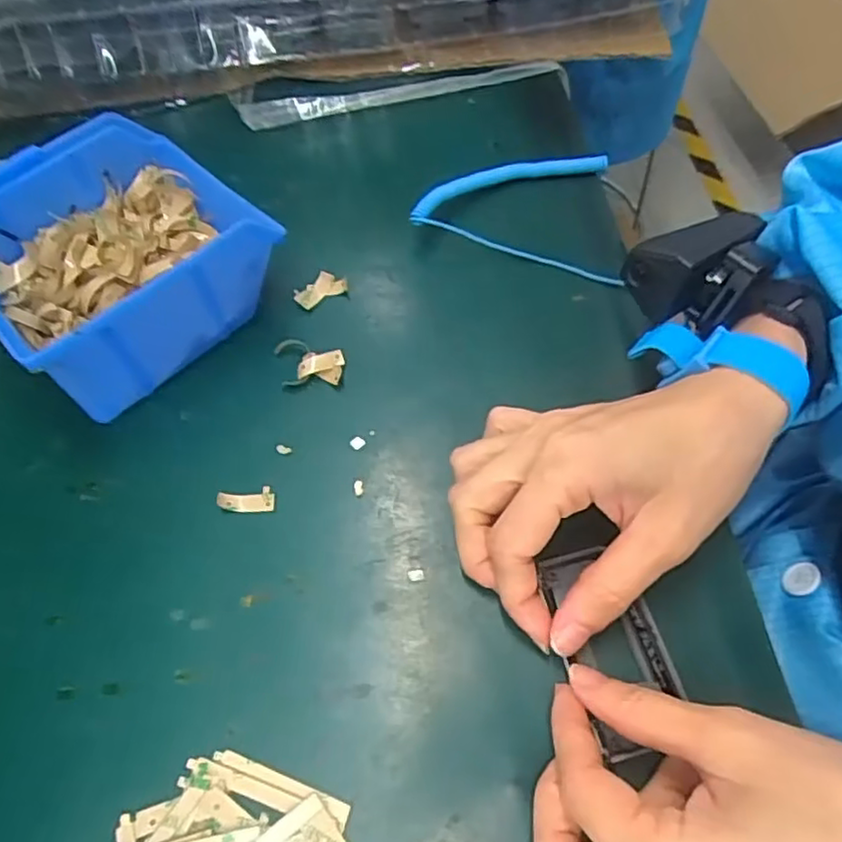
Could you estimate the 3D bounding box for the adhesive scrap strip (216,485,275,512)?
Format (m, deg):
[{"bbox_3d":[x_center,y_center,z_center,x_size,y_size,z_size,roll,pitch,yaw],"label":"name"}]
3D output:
[{"bbox_3d":[-0.080,0.035,0.301,0.026,0.004,0.012,-3,59,4],"label":"adhesive scrap strip"}]

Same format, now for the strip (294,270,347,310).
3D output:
[{"bbox_3d":[-0.056,-0.073,0.363,0.028,0.004,0.016,-31,61,-12],"label":"strip"}]

